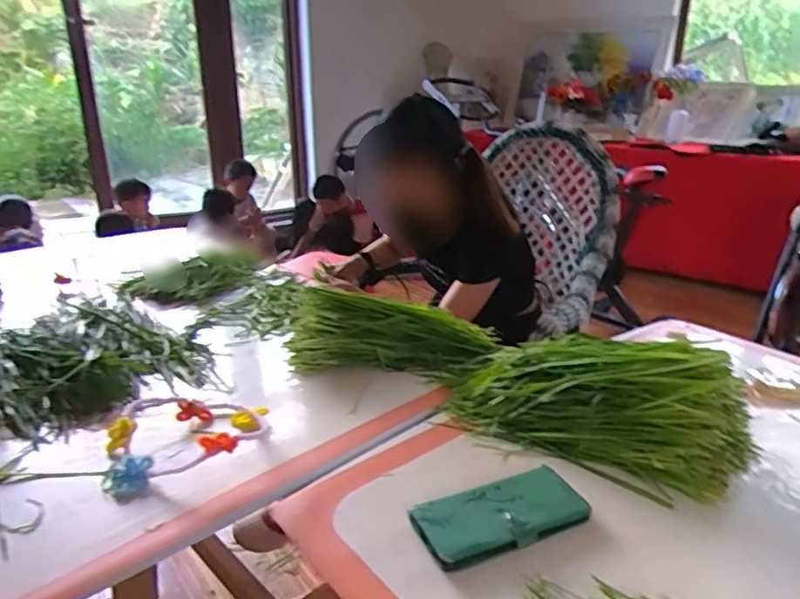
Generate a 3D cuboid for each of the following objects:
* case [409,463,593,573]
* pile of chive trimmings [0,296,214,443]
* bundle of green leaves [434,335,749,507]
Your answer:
[{"bbox_3d":[0.097,0.201,0.562,0.162,0.019,0.077,-10,22,-24],"label":"case"},{"bbox_3d":[-0.444,0.088,0.844,0.313,0.069,0.308,4,20,11],"label":"pile of chive trimmings"},{"bbox_3d":[0.221,0.103,0.686,0.333,0.125,0.152,12,24,29],"label":"bundle of green leaves"}]

